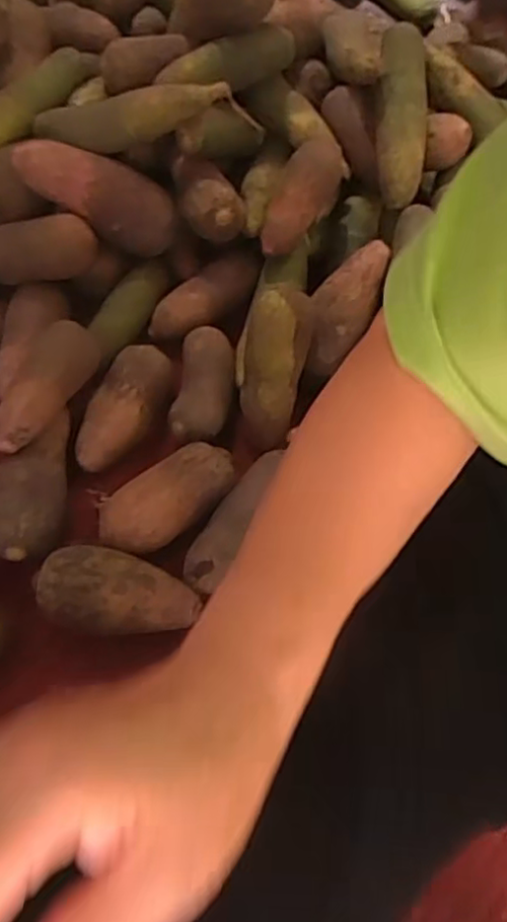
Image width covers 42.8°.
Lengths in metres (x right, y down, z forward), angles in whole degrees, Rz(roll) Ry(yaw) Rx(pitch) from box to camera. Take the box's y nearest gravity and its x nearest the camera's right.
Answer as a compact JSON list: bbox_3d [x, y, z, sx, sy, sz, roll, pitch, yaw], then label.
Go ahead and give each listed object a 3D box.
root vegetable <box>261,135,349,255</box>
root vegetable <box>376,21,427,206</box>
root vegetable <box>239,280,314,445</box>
[{"bbox_3d":[0.053,-0.305,0.747,0.057,0.058,0.143,33,91,10],"label":"root vegetable"},{"bbox_3d":[0.167,-0.389,0.738,0.057,0.051,0.191,1,93,-3],"label":"root vegetable"},{"bbox_3d":[0.020,-0.100,0.691,0.066,0.049,0.170,9,103,0],"label":"root vegetable"}]

